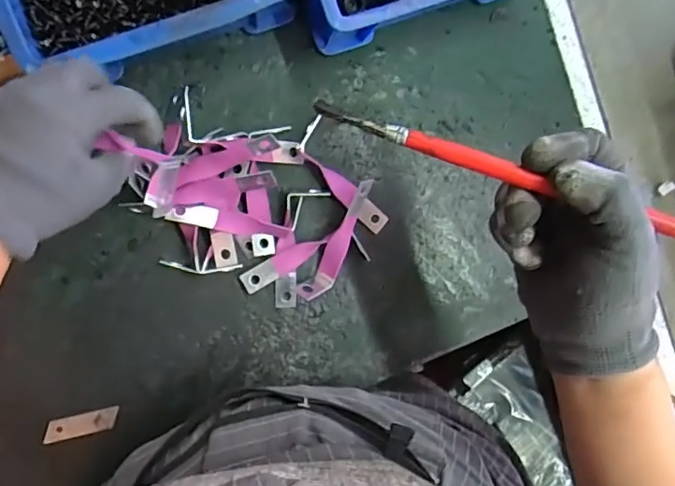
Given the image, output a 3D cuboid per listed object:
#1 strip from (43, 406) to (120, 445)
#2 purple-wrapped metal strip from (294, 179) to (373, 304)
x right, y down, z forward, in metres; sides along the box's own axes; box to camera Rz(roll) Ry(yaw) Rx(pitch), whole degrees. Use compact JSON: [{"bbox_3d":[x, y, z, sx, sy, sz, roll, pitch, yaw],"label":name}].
[{"bbox_3d":[-0.220,0.157,0.465,0.061,0.004,0.018,-12,89,-9],"label":"strip"},{"bbox_3d":[0.000,-0.002,0.460,0.024,0.020,0.114,24,109,-9],"label":"purple-wrapped metal strip"}]

